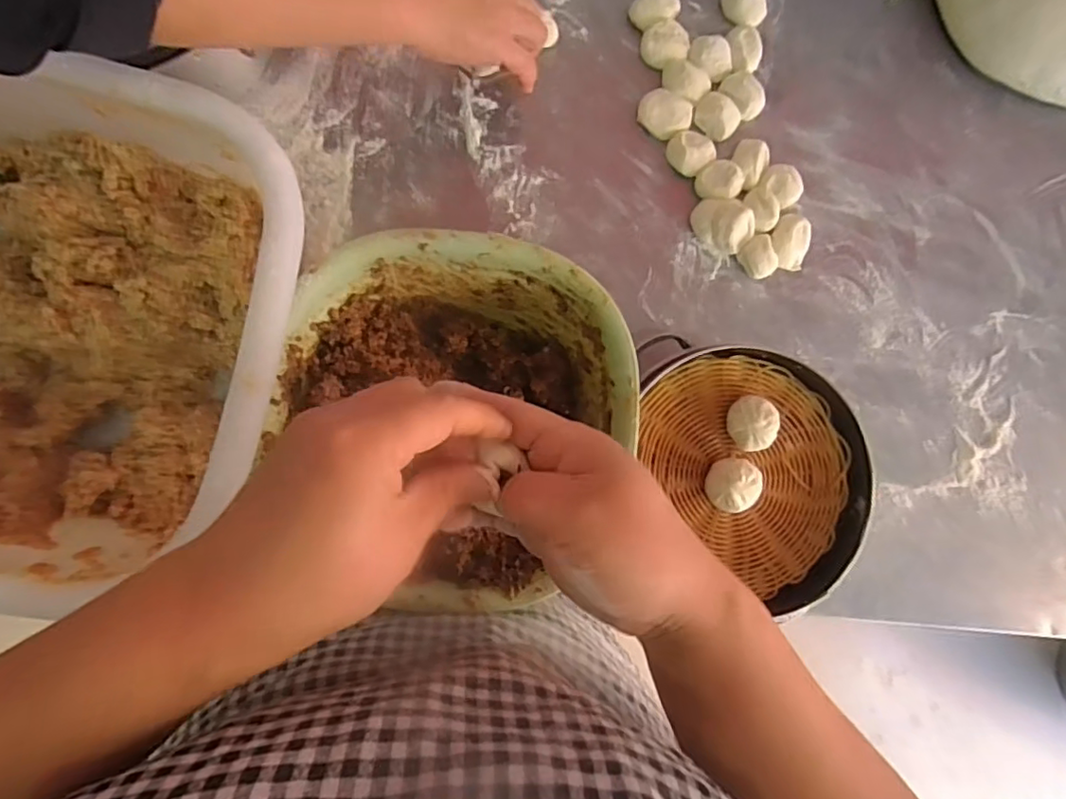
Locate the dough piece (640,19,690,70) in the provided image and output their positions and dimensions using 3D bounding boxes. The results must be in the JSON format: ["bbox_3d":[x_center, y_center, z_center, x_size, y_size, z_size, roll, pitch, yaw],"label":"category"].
[{"bbox_3d":[0.111,-0.297,0.503,0.039,0.017,0.036,1,85,-7],"label":"dough piece"}]

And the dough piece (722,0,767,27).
[{"bbox_3d":[0.181,-0.340,0.514,0.026,0.020,0.041,-38,94,-9],"label":"dough piece"}]

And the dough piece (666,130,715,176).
[{"bbox_3d":[0.131,-0.206,0.497,0.032,0.020,0.036,-40,94,-8],"label":"dough piece"}]

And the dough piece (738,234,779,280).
[{"bbox_3d":[0.189,-0.119,0.496,0.029,0.021,0.033,-32,93,-9],"label":"dough piece"}]

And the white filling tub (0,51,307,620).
[{"bbox_3d":[-0.337,-0.053,0.371,0.378,0.129,0.284,11,86,-8],"label":"white filling tub"}]

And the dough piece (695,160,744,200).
[{"bbox_3d":[0.154,-0.180,0.495,0.033,0.019,0.033,0,87,-9],"label":"dough piece"}]

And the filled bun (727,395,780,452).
[{"bbox_3d":[0.155,0.017,0.421,0.029,0.031,0.037,-6,88,-9],"label":"filled bun"}]

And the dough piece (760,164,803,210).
[{"bbox_3d":[0.209,-0.180,0.505,0.034,0.017,0.035,0,87,-9],"label":"dough piece"}]

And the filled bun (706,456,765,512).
[{"bbox_3d":[0.139,0.059,0.417,0.030,0.032,0.037,12,86,-8],"label":"filled bun"}]

